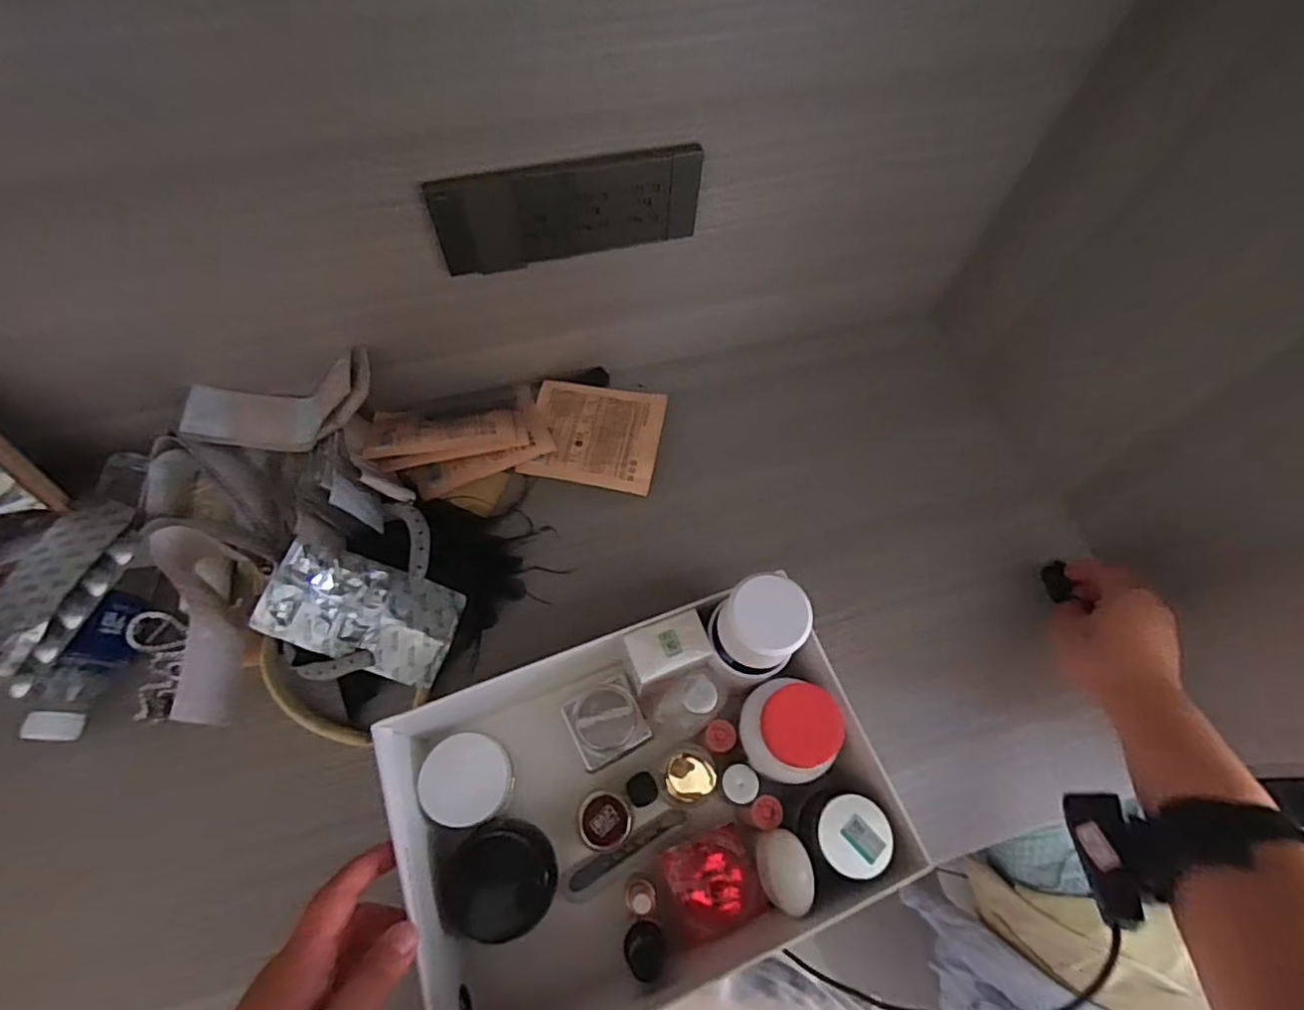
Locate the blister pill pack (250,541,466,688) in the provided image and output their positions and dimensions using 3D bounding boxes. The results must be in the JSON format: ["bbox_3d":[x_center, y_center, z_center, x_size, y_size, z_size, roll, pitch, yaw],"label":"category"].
[{"bbox_3d":[-0.216,0.081,0.462,0.132,0.012,0.075,27,70,-22],"label":"blister pill pack"}]

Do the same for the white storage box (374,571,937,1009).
[{"bbox_3d":[-0.006,0.205,0.420,0.288,0.123,0.202,-20,68,-12],"label":"white storage box"}]

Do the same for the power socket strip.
[{"bbox_3d":[-0.058,-0.212,0.444,0.190,0.071,0.015,-15,67,-10],"label":"power socket strip"}]

